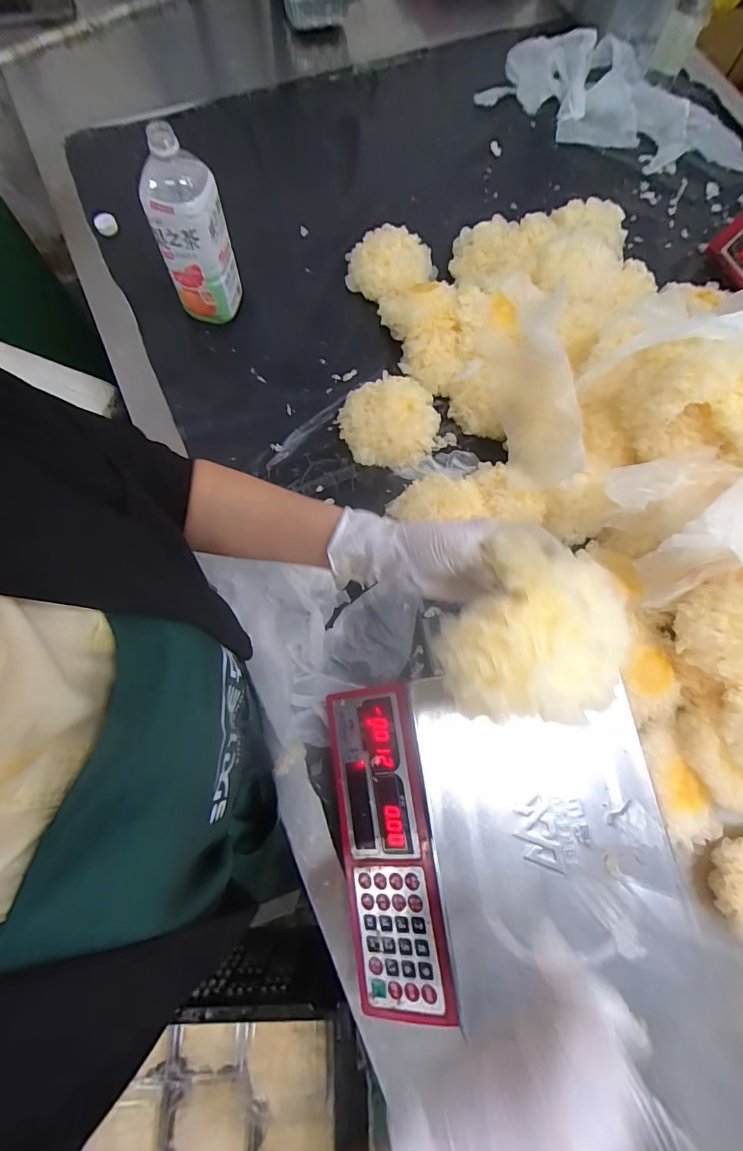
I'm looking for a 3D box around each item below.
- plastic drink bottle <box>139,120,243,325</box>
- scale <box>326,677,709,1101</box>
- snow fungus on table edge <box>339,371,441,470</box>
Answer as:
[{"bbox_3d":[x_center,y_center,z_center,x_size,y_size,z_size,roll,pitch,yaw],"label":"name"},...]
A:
[{"bbox_3d":[-0.237,-0.447,0.604,0.081,0.200,0.073,9,74,0],"label":"plastic drink bottle"},{"bbox_3d":[0.119,0.261,0.444,0.299,0.089,0.326,-6,74,-4],"label":"scale"},{"bbox_3d":[0.024,-0.216,0.630,0.131,0.056,0.125,1,74,-2],"label":"snow fungus on table edge"}]

